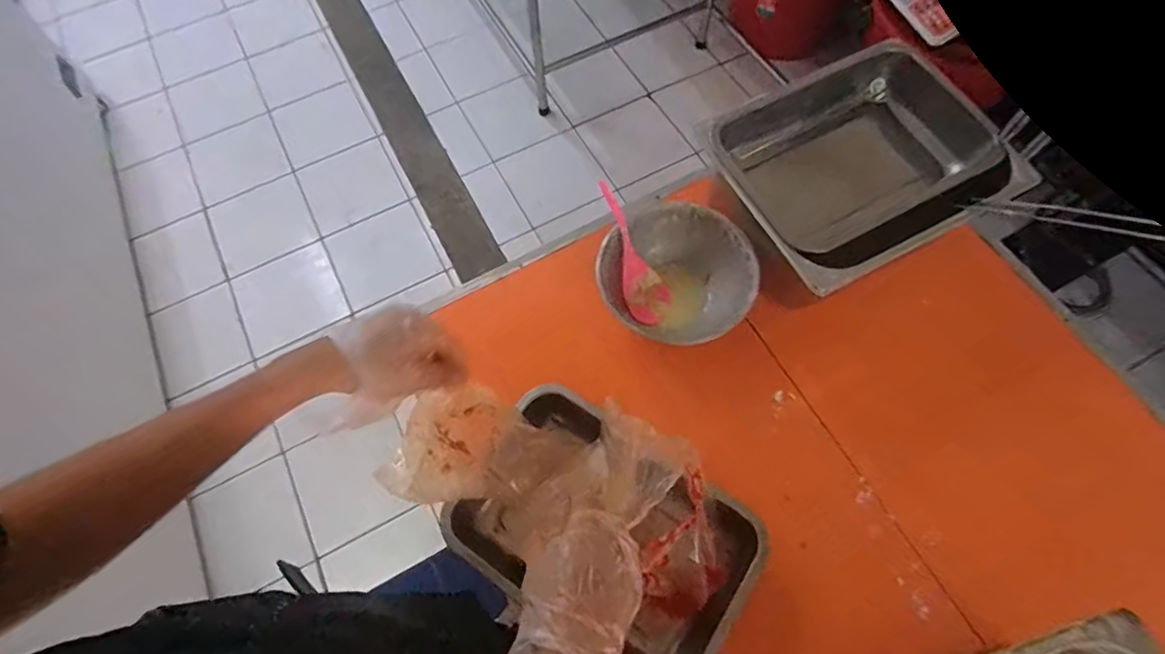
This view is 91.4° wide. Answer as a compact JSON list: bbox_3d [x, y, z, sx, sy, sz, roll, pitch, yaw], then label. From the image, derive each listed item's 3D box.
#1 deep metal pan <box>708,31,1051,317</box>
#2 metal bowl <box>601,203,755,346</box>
[{"bbox_3d":[0.331,-0.189,0.710,0.288,0.089,0.256,-27,68,-9],"label":"deep metal pan"},{"bbox_3d":[0.126,-0.070,0.739,0.188,0.073,0.178,-1,66,2],"label":"metal bowl"}]

